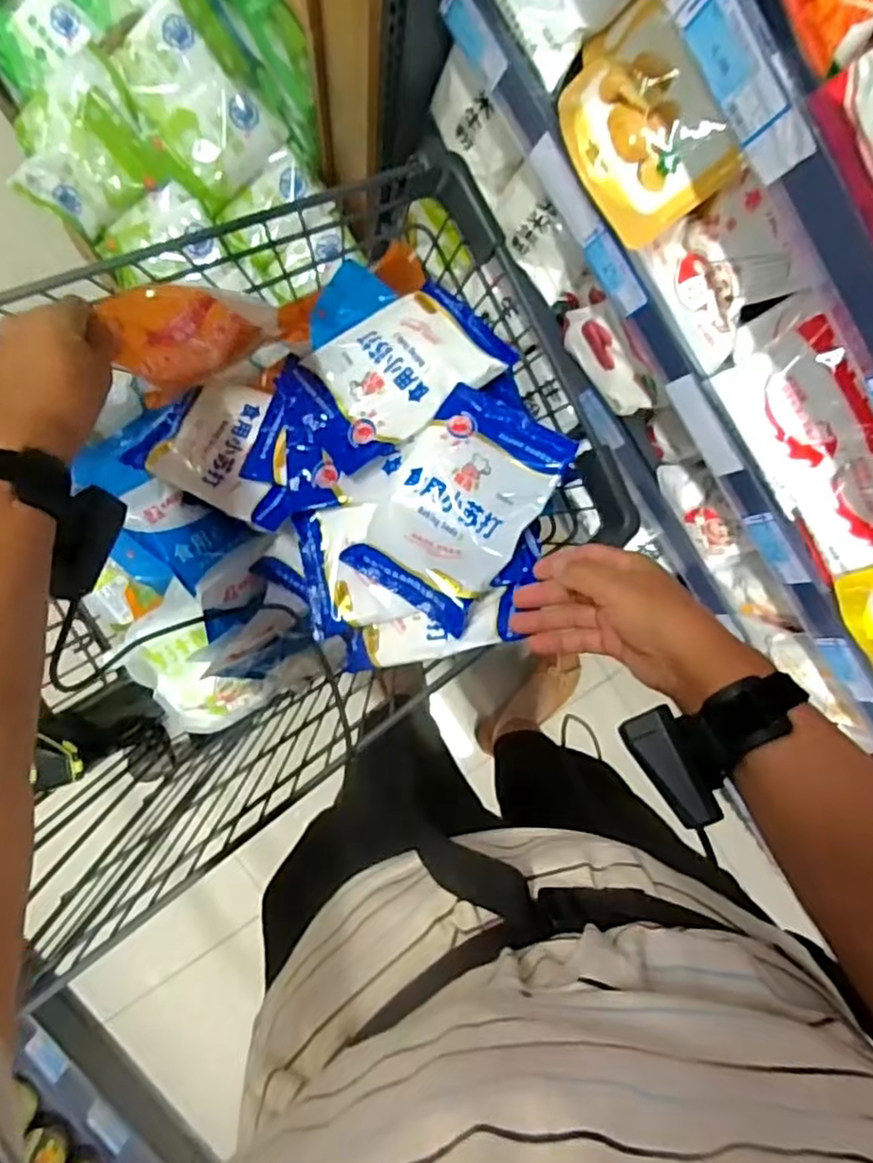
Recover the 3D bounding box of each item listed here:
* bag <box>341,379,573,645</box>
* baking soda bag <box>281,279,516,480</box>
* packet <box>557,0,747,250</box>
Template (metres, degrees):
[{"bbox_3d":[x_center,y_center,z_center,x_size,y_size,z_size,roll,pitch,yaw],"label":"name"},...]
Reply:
[{"bbox_3d":[0.017,-0.066,0.569,0.126,0.026,0.185,34,91,15],"label":"bag"},{"bbox_3d":[-0.039,-0.191,0.615,0.200,0.025,0.130,-28,76,3],"label":"baking soda bag"},{"bbox_3d":[0.157,-0.359,0.520,0.033,0.108,0.155,-30,92,-44],"label":"packet"}]

